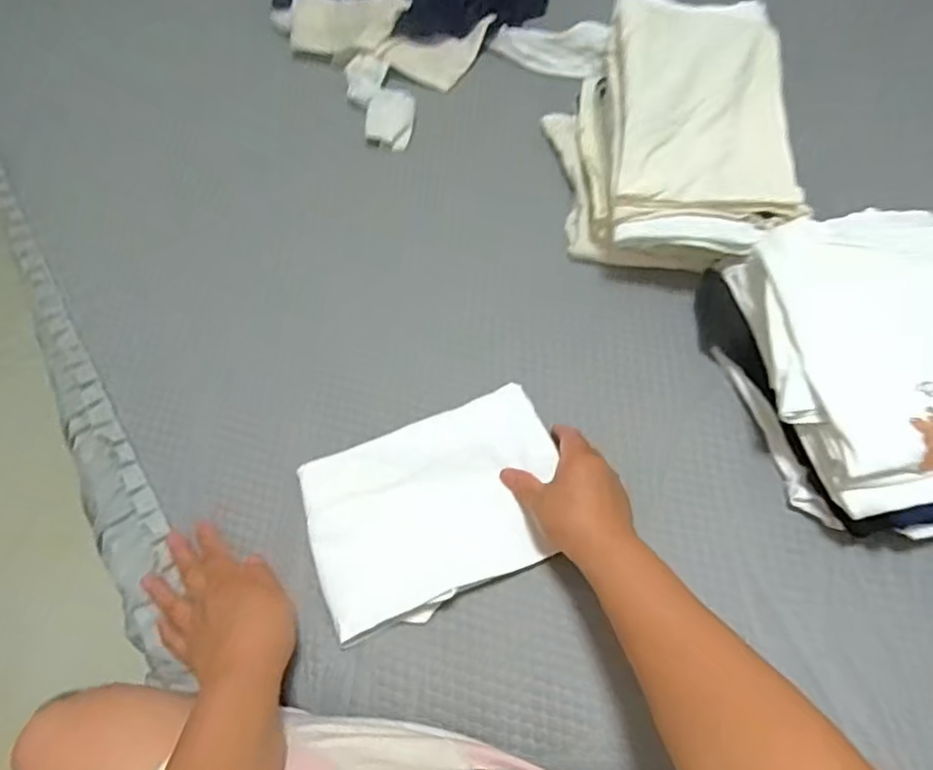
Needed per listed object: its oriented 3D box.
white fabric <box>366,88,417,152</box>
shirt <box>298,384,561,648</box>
[{"bbox_3d":[-0.091,-0.321,0.779,0.054,0.011,0.074,10,80,-2],"label":"white fabric"},{"bbox_3d":[-0.023,0.100,0.543,0.212,0.022,0.145,-22,63,-9],"label":"shirt"}]

